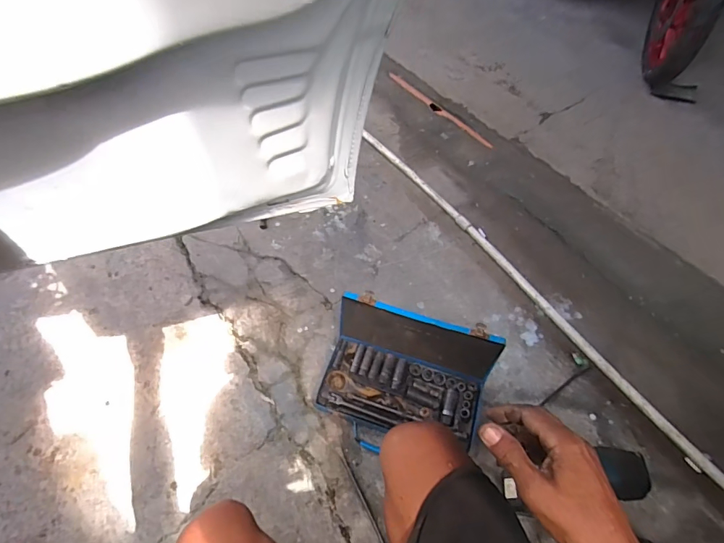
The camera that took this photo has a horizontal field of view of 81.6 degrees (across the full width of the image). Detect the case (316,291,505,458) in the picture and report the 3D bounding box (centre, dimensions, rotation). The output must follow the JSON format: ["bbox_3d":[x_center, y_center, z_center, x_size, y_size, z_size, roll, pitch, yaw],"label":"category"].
[{"bbox_3d":[0.073,0.205,0.770,0.298,0.169,0.218,16,59,10],"label":"case"}]

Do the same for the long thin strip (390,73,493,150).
[{"bbox_3d":[0.243,-0.523,1.351,0.027,0.011,0.466,-33,63,-19],"label":"long thin strip"}]

